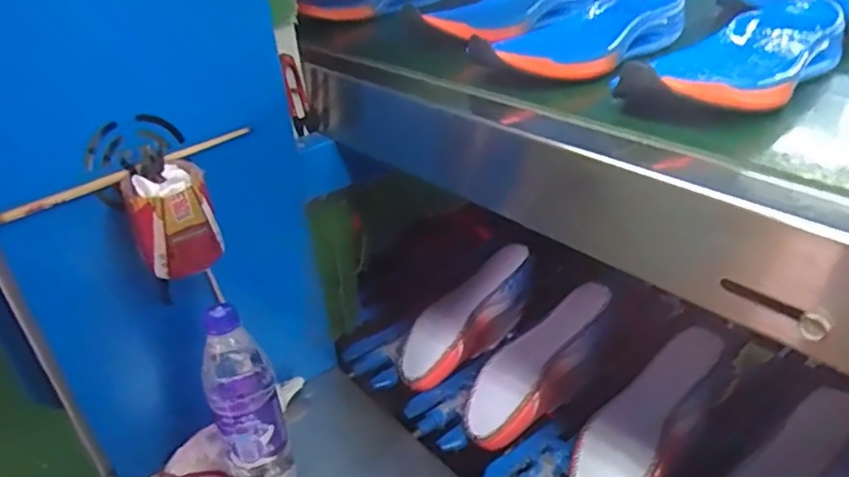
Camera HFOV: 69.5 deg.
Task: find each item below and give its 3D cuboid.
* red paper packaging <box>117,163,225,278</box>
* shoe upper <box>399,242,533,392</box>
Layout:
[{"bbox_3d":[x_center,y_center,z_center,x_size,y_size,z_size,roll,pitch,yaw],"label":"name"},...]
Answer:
[{"bbox_3d":[-0.226,-0.017,0.552,0.068,0.092,0.060,-19,34,-23],"label":"red paper packaging"},{"bbox_3d":[0.063,0.114,0.857,0.244,0.071,0.088,-42,44,-18],"label":"shoe upper"}]

